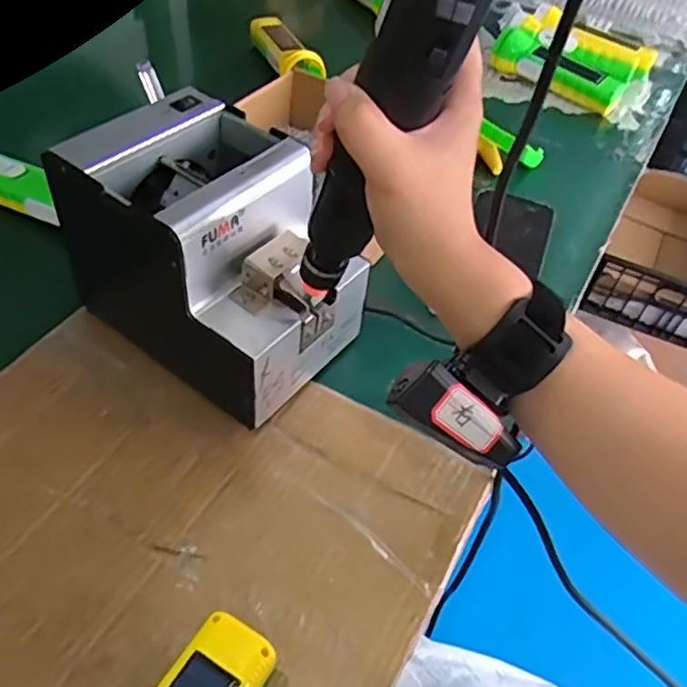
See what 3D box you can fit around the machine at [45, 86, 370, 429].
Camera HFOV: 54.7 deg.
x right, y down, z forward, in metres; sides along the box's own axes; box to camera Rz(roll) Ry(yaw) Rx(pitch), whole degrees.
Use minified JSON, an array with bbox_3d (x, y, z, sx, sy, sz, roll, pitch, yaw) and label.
[{"bbox_3d":[-0.087,-0.062,0.472,0.177,0.147,0.126,33,53,20],"label":"machine"}]

